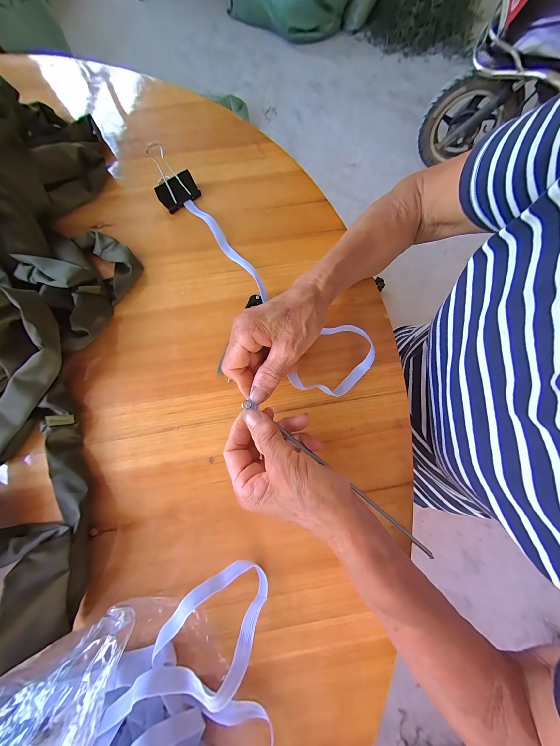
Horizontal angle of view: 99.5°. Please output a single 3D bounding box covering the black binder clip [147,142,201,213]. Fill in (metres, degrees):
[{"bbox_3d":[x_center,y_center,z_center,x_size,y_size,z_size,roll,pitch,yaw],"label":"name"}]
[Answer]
[{"bbox_3d":[-0.136,-0.245,0.301,0.050,0.047,0.033,-41,79,-10],"label":"black binder clip"}]

